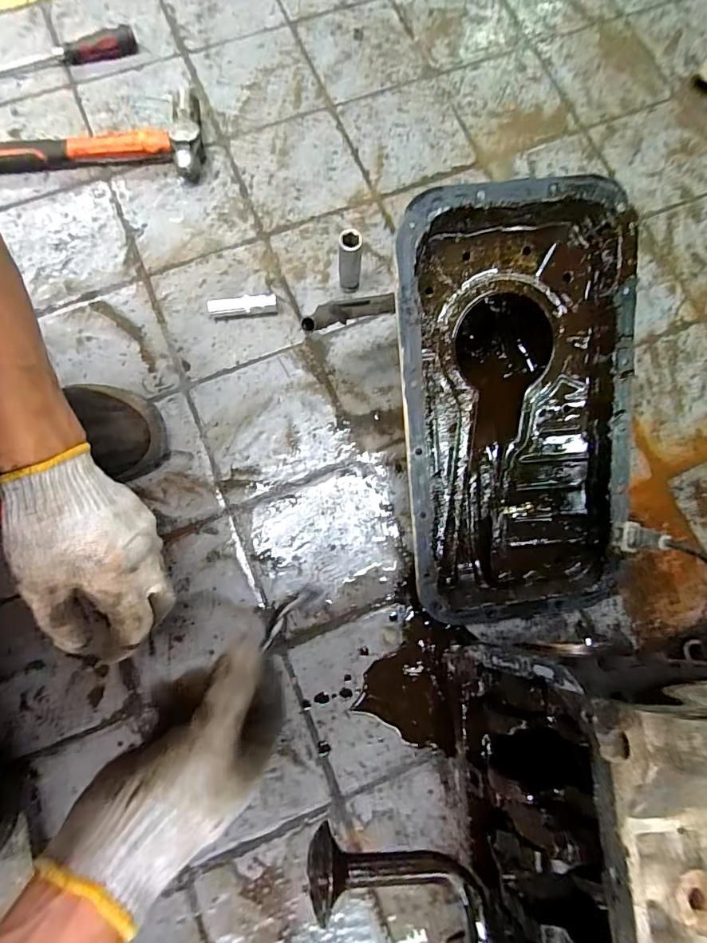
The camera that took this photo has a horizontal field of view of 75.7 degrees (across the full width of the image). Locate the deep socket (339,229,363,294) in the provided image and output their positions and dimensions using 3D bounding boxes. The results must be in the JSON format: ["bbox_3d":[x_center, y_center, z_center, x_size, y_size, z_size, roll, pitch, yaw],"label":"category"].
[{"bbox_3d":[-0.004,-0.239,0.521,0.025,0.082,0.026,5,78,-1],"label":"deep socket"}]

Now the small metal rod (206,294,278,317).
[{"bbox_3d":[-0.131,-0.195,0.537,0.079,0.017,0.021,-4,78,-2],"label":"small metal rod"}]

